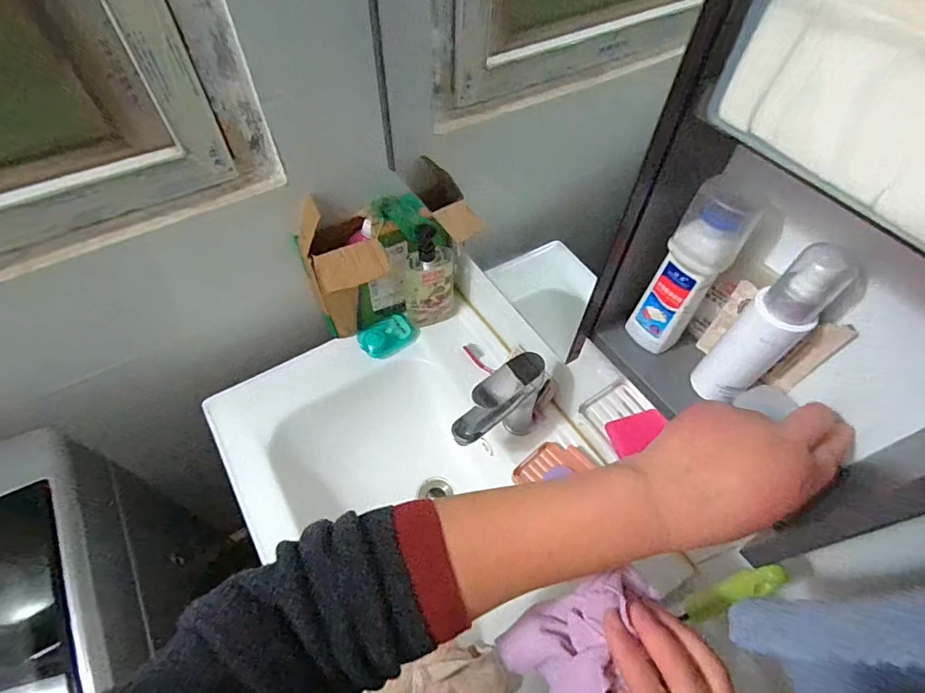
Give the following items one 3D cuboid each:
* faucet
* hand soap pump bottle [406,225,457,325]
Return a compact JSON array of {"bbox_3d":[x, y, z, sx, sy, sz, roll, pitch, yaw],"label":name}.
[{"bbox_3d":[0.052,0.095,0.661,0.154,0.181,0.042,-34,63,-22],"label":"faucet"},{"bbox_3d":[-0.055,-0.120,0.790,0.089,0.200,0.073,-3,56,-4],"label":"hand soap pump bottle"}]

